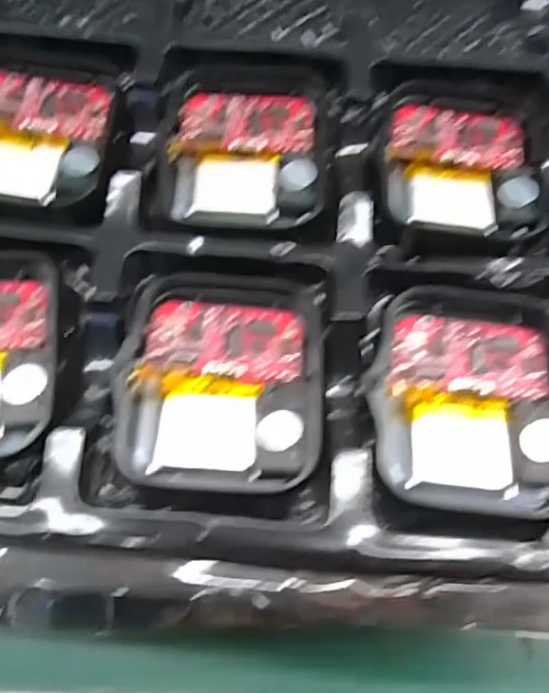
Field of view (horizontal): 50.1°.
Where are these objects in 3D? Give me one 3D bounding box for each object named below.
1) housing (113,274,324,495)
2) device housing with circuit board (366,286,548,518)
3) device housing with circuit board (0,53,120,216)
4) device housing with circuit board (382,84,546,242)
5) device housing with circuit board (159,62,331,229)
[{"bbox_3d":[-0.010,0.006,0.113,0.037,0.005,0.043,5,63,0],"label":"housing"},{"bbox_3d":[0.038,0.009,0.112,0.038,0.010,0.042,5,63,0],"label":"device housing with circuit board"},{"bbox_3d":[-0.055,-0.051,0.136,0.042,0.005,0.042,2,70,-4],"label":"device housing with circuit board"},{"bbox_3d":[0.043,-0.043,0.136,0.036,0.006,0.040,10,63,3],"label":"device housing with circuit board"},{"bbox_3d":[-0.007,-0.046,0.136,0.036,0.007,0.043,3,63,-1],"label":"device housing with circuit board"}]

